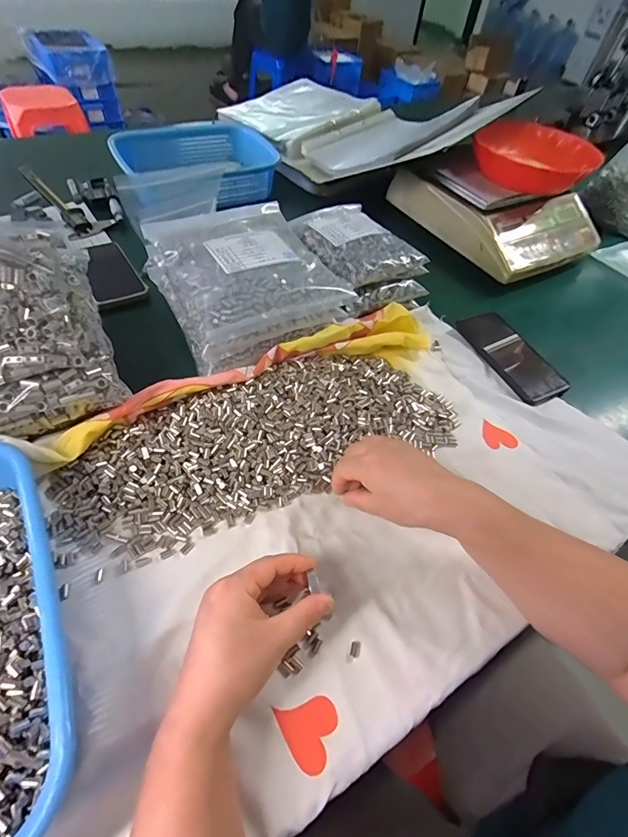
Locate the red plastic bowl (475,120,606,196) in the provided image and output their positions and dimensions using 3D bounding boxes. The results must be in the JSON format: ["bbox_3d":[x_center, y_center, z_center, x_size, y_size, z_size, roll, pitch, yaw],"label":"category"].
[{"bbox_3d":[0.383,-0.464,0.693,0.197,0.066,0.206,21,54,9],"label":"red plastic bowl"}]

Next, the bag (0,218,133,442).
[{"bbox_3d":[-0.302,-0.095,0.388,0.163,0.103,0.235,-21,60,-20],"label":"bag"}]

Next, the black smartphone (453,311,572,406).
[{"bbox_3d":[0.273,-0.091,0.542,0.070,0.014,0.160,-23,60,-10],"label":"black smartphone"}]

